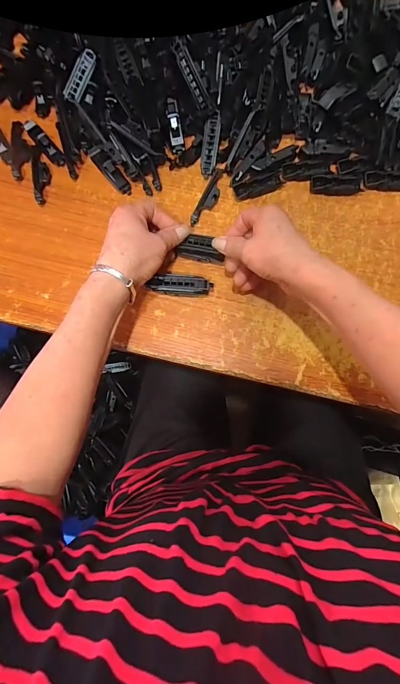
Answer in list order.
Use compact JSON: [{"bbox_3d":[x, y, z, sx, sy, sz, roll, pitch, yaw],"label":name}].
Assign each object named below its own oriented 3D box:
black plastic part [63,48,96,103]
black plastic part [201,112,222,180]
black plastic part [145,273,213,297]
[{"bbox_3d":[-0.153,-0.340,0.406,0.022,0.004,0.061,29,105,-12],"label":"black plastic part"},{"bbox_3d":[0.014,-0.254,0.410,0.020,0.007,0.074,10,105,2],"label":"black plastic part"},{"bbox_3d":[-0.024,-0.070,0.390,0.076,0.021,0.025,2,83,1],"label":"black plastic part"}]

